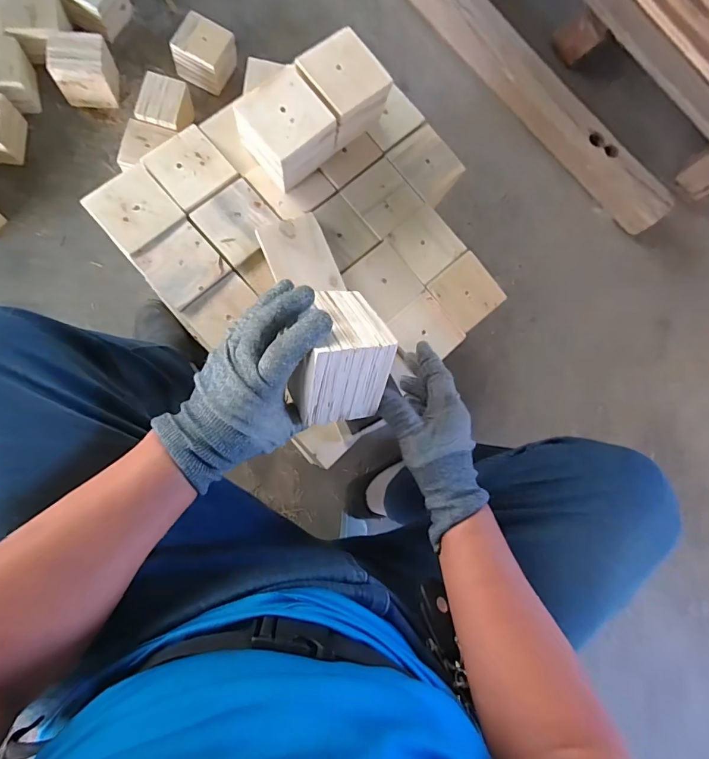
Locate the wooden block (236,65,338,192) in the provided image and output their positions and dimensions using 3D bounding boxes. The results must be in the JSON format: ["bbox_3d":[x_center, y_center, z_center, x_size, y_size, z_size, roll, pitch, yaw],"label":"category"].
[{"bbox_3d":[-0.089,-0.321,0.543,0.096,0.072,0.097,-43,92,-11],"label":"wooden block"}]

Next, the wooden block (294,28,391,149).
[{"bbox_3d":[-0.017,-0.385,0.564,0.099,0.077,0.097,-39,92,-11],"label":"wooden block"}]

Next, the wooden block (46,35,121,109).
[{"bbox_3d":[-0.517,-0.591,0.806,0.093,0.091,0.084,0,84,-10],"label":"wooden block"}]

